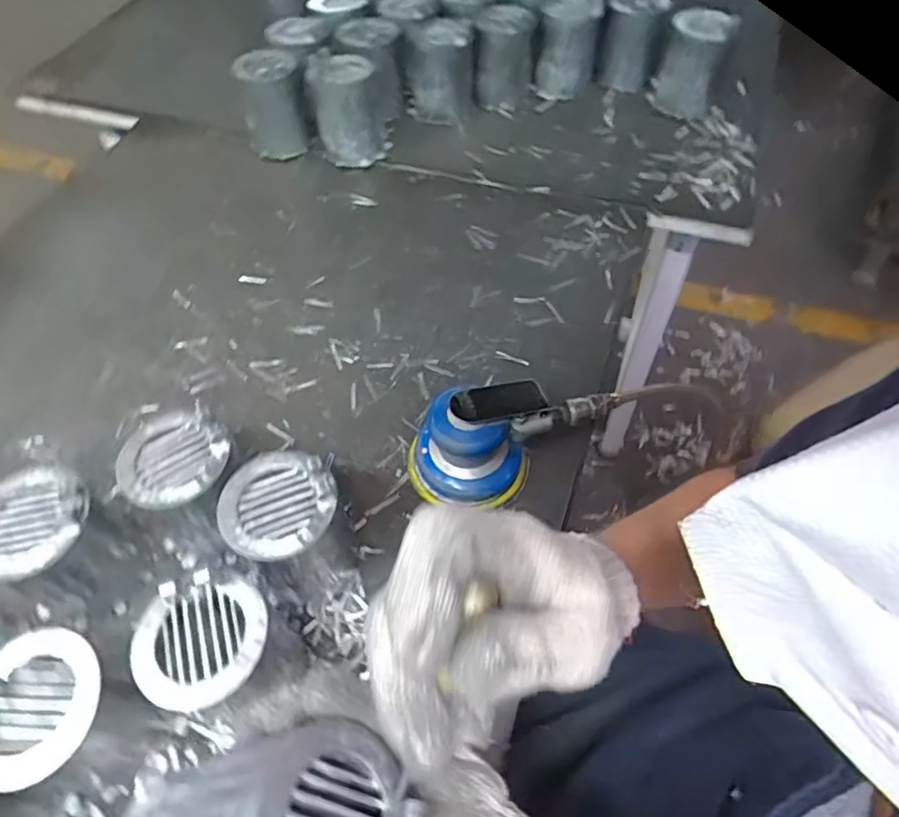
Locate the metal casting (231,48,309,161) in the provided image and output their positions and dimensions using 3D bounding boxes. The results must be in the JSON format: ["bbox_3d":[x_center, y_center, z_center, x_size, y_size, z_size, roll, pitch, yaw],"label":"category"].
[{"bbox_3d":[-0.252,-0.427,0.869,0.095,0.125,0.078,-9,55,-4],"label":"metal casting"}]

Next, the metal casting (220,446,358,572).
[{"bbox_3d":[-0.127,0.099,0.493,0.082,0.121,0.085,-1,55,2],"label":"metal casting"}]

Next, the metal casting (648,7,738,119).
[{"bbox_3d":[0.344,-0.494,0.864,0.093,0.120,0.104,16,57,13],"label":"metal casting"}]

